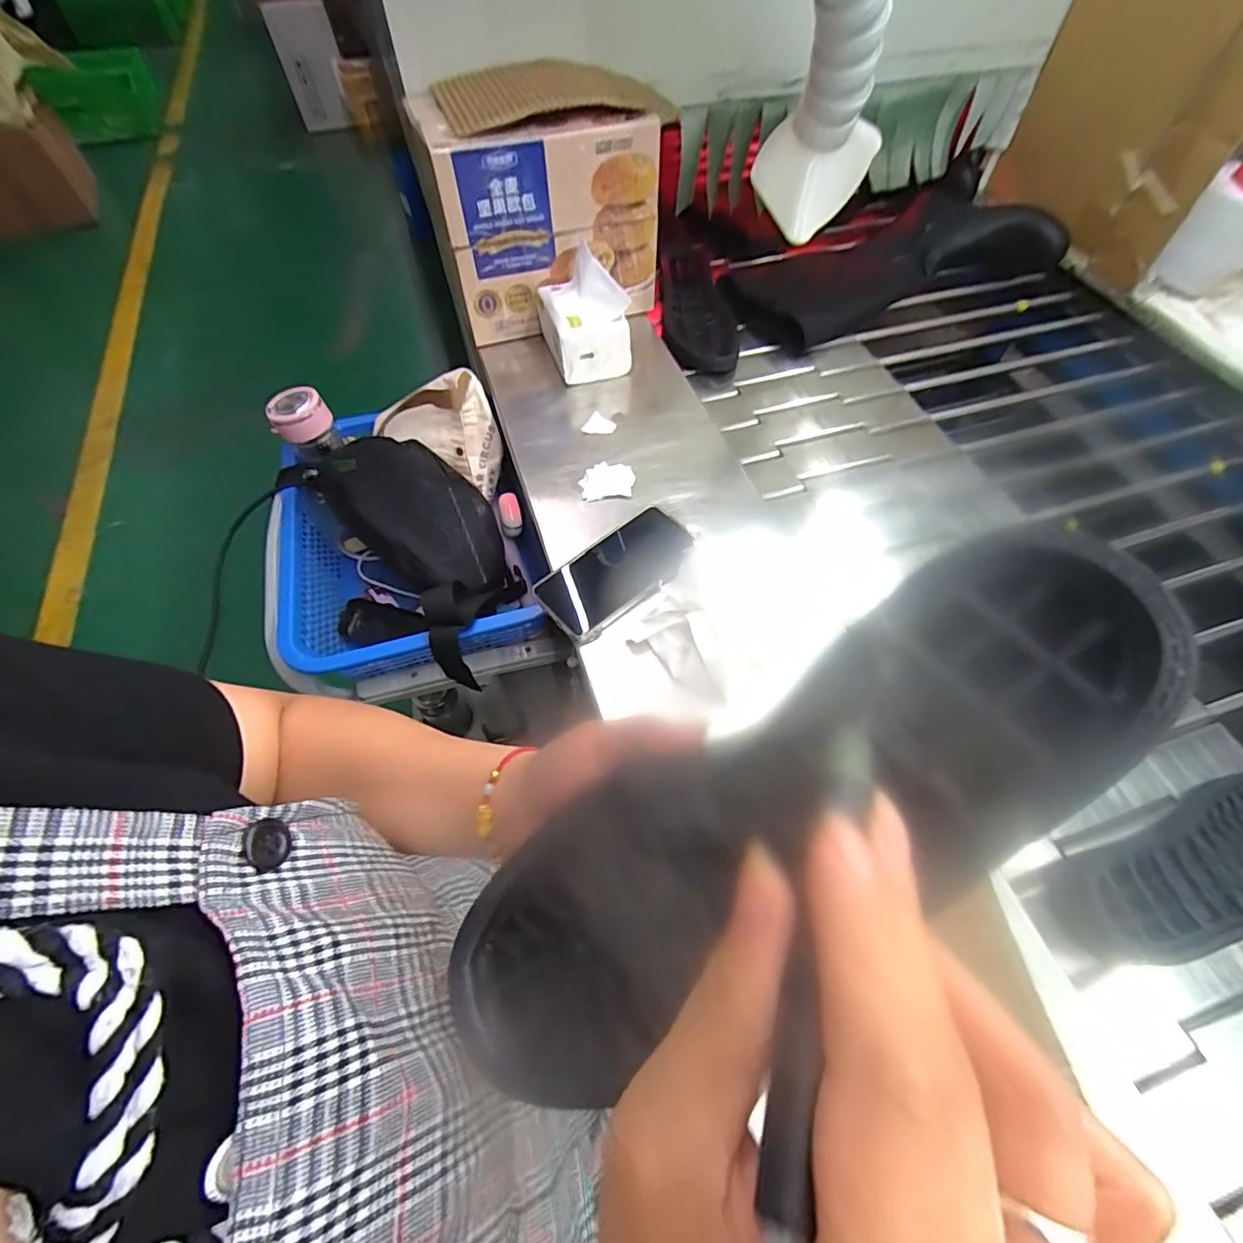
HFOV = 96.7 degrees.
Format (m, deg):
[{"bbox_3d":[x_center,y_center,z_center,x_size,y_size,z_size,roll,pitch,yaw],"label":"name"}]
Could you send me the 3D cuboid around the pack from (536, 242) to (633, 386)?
[{"bbox_3d":[-0.049,-0.394,0.701,0.096,0.117,0.122,-15,61,-10],"label":"pack"}]

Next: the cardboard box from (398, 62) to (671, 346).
[{"bbox_3d":[-0.087,-0.538,0.720,0.294,0.219,0.153,-17,61,-11],"label":"cardboard box"}]

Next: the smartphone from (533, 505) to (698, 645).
[{"bbox_3d":[0.001,-0.051,0.549,0.167,0.015,0.086,-37,66,-20],"label":"smartphone"}]

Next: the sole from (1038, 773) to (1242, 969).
[{"bbox_3d":[0.478,0.191,0.438,0.285,0.035,0.097,-14,60,-9],"label":"sole"}]

